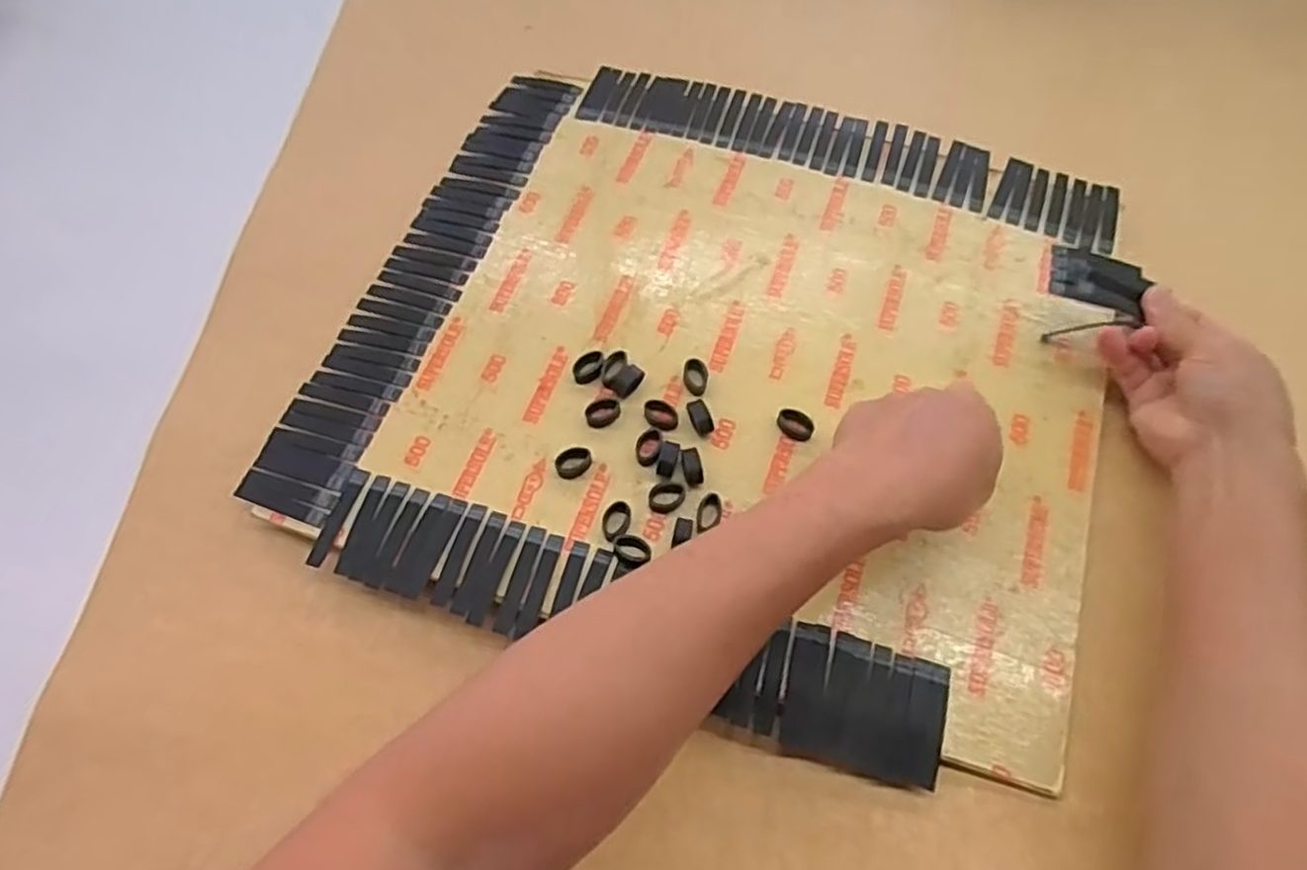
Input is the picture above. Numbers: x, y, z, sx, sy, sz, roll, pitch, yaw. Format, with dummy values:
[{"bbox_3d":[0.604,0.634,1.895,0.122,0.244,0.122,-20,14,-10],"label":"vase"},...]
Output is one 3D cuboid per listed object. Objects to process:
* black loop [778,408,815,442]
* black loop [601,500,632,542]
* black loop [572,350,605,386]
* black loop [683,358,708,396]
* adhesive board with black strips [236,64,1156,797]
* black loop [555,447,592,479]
[{"bbox_3d":[0.082,-0.006,0.439,0.021,0.009,0.015,21,66,10],"label":"black loop"},{"bbox_3d":[-0.021,0.047,0.414,0.015,0.010,0.022,17,65,9],"label":"black loop"},{"bbox_3d":[-0.039,-0.041,0.459,0.015,0.008,0.022,38,70,17],"label":"black loop"},{"bbox_3d":[0.025,-0.034,0.453,0.015,0.008,0.022,5,64,3],"label":"black loop"},{"bbox_3d":[0.046,-0.059,0.470,0.451,0.016,0.418,18,66,9],"label":"adhesive board with black strips"},{"bbox_3d":[-0.045,0.016,0.431,0.021,0.009,0.015,-11,65,-5],"label":"black loop"}]

